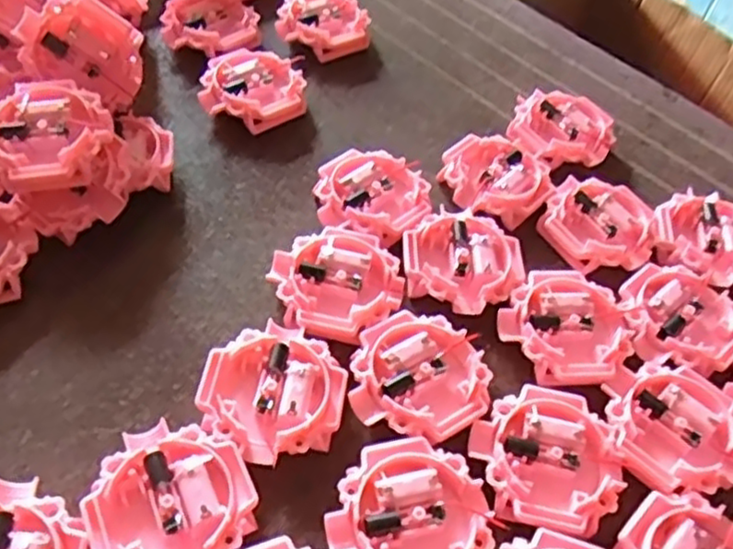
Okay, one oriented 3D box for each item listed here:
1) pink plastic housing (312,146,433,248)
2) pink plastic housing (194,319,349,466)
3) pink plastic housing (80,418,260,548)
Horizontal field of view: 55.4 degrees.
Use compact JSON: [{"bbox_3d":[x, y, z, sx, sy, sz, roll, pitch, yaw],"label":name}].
[{"bbox_3d":[0.004,-0.038,0.330,0.052,0.014,0.052,3,52,-4],"label":"pink plastic housing"},{"bbox_3d":[-0.034,0.043,0.263,0.050,0.014,0.054,3,52,-4],"label":"pink plastic housing"},{"bbox_3d":[-0.064,0.078,0.233,0.051,0.014,0.051,3,52,-4],"label":"pink plastic housing"}]

